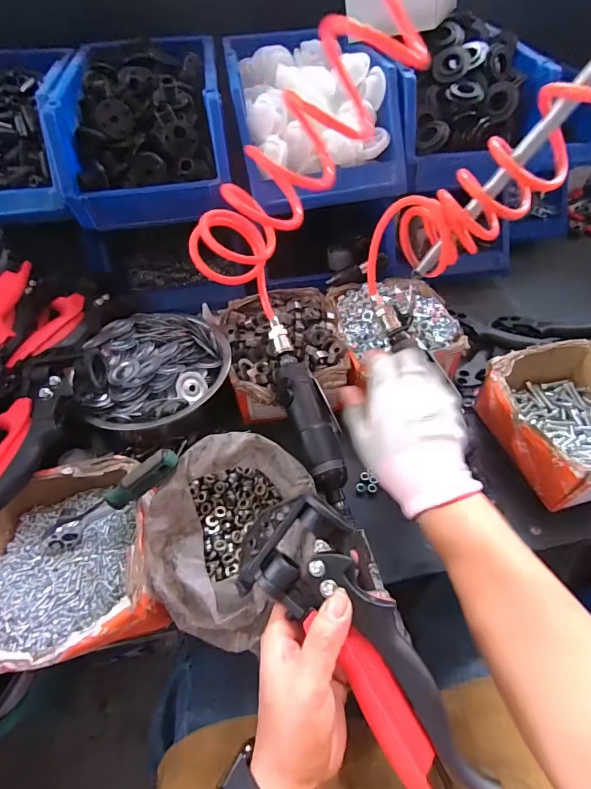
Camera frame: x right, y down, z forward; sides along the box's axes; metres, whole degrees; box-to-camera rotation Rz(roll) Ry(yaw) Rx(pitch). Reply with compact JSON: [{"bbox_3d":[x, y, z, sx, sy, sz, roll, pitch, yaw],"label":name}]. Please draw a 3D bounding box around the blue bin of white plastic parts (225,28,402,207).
[{"bbox_3d":[0.017,-0.399,0.569,0.198,0.109,0.313,-7,50,-5],"label":"blue bin of white plastic parts"}]

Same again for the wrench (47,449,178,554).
[{"bbox_3d":[-0.164,0.096,0.358,0.149,0.023,0.020,-36,51,14],"label":"wrench"}]

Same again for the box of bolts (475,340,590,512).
[{"bbox_3d":[0.299,0.030,0.440,0.151,0.072,0.169,-13,51,-10],"label":"box of bolts"}]

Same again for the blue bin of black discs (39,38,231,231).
[{"bbox_3d":[-0.199,-0.371,0.560,0.200,0.122,0.307,-7,50,-5],"label":"blue bin of black discs"}]

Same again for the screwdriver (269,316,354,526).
[{"bbox_3d":[0.016,0.018,0.427,0.051,0.032,0.223,-15,68,-11],"label":"screwdriver"}]

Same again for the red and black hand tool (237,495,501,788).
[{"bbox_3d":[0.036,0.167,0.271,0.091,0.029,0.200,-37,72,1],"label":"red and black hand tool"}]

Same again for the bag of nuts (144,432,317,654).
[{"bbox_3d":[-0.055,0.117,0.350,0.134,0.082,0.150,10,51,10],"label":"bag of nuts"}]

